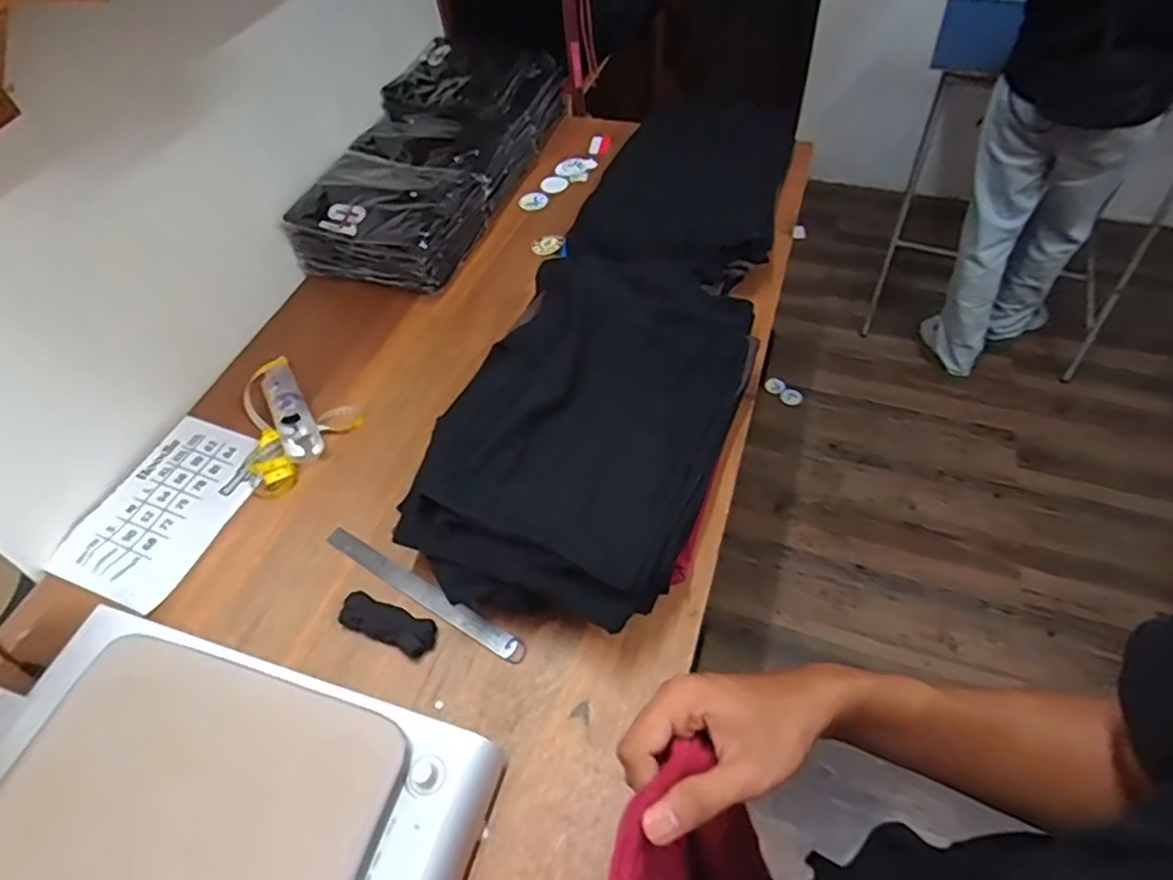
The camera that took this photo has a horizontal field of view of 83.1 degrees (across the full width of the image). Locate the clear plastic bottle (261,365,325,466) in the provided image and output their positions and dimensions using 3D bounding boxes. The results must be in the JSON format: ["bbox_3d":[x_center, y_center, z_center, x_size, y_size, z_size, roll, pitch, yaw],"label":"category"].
[{"bbox_3d":[-0.480,-0.053,1.073,0.062,0.055,0.212,-25,55,-14],"label":"clear plastic bottle"}]

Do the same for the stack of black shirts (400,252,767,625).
[{"bbox_3d":[0.011,-0.025,0.894,0.316,0.145,0.518,17,56,17],"label":"stack of black shirts"}]

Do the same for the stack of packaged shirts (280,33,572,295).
[{"bbox_3d":[-0.304,-0.613,1.410,0.317,0.177,0.703,13,55,15],"label":"stack of packaged shirts"}]

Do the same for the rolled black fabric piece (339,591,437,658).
[{"bbox_3d":[-0.255,0.235,0.852,0.130,0.037,0.049,16,56,17],"label":"rolled black fabric piece"}]

